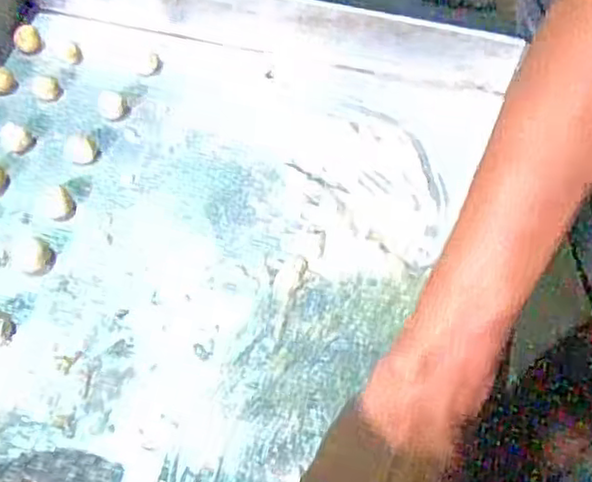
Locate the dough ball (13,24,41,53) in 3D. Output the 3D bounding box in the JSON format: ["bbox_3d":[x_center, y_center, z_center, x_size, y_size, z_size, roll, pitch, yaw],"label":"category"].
[{"bbox_3d":[-0.231,-0.175,0.584,0.021,0.016,0.017,-24,65,-15],"label":"dough ball"}]

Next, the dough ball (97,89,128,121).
[{"bbox_3d":[-0.150,-0.112,0.556,0.025,0.011,0.022,41,67,18],"label":"dough ball"}]

